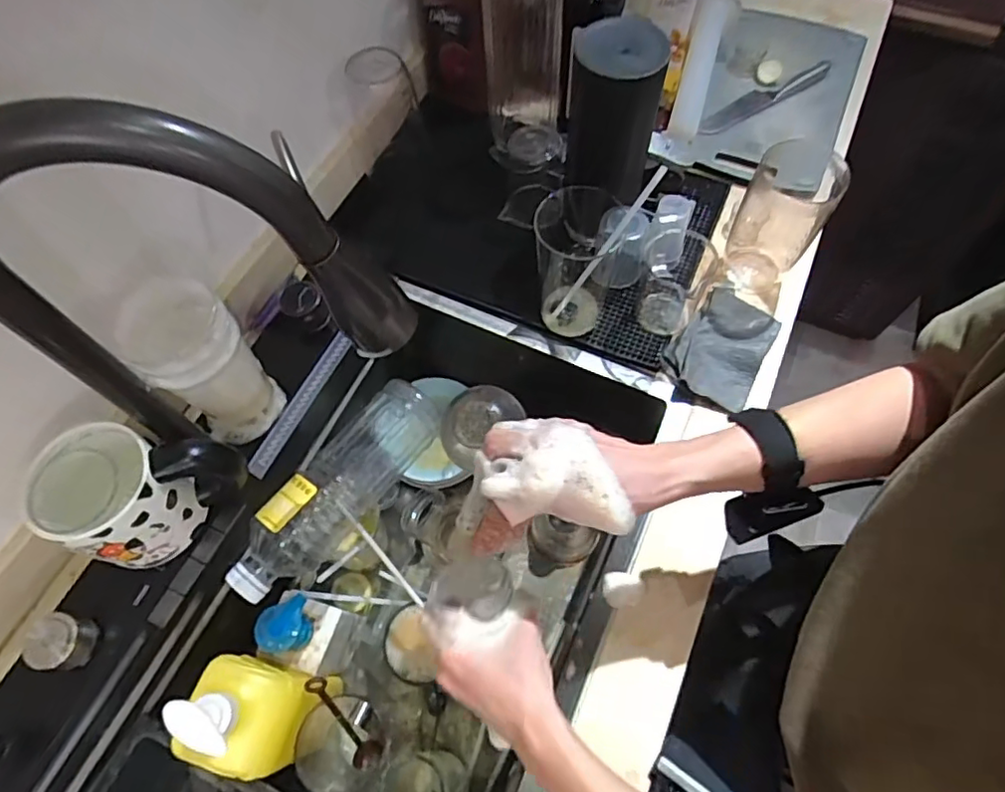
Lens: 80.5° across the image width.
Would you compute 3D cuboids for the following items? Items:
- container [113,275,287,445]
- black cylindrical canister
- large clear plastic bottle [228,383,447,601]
[{"bbox_3d":[-0.266,-0.027,0.533,0.089,0.137,0.076,41,71,19],"label":"container"},{"bbox_3d":[0.121,-0.304,0.664,0.093,0.227,0.085,-1,64,1],"label":"black cylindrical canister"},{"bbox_3d":[-0.166,0.092,0.603,0.064,0.076,0.250,34,69,17],"label":"large clear plastic bottle"}]

